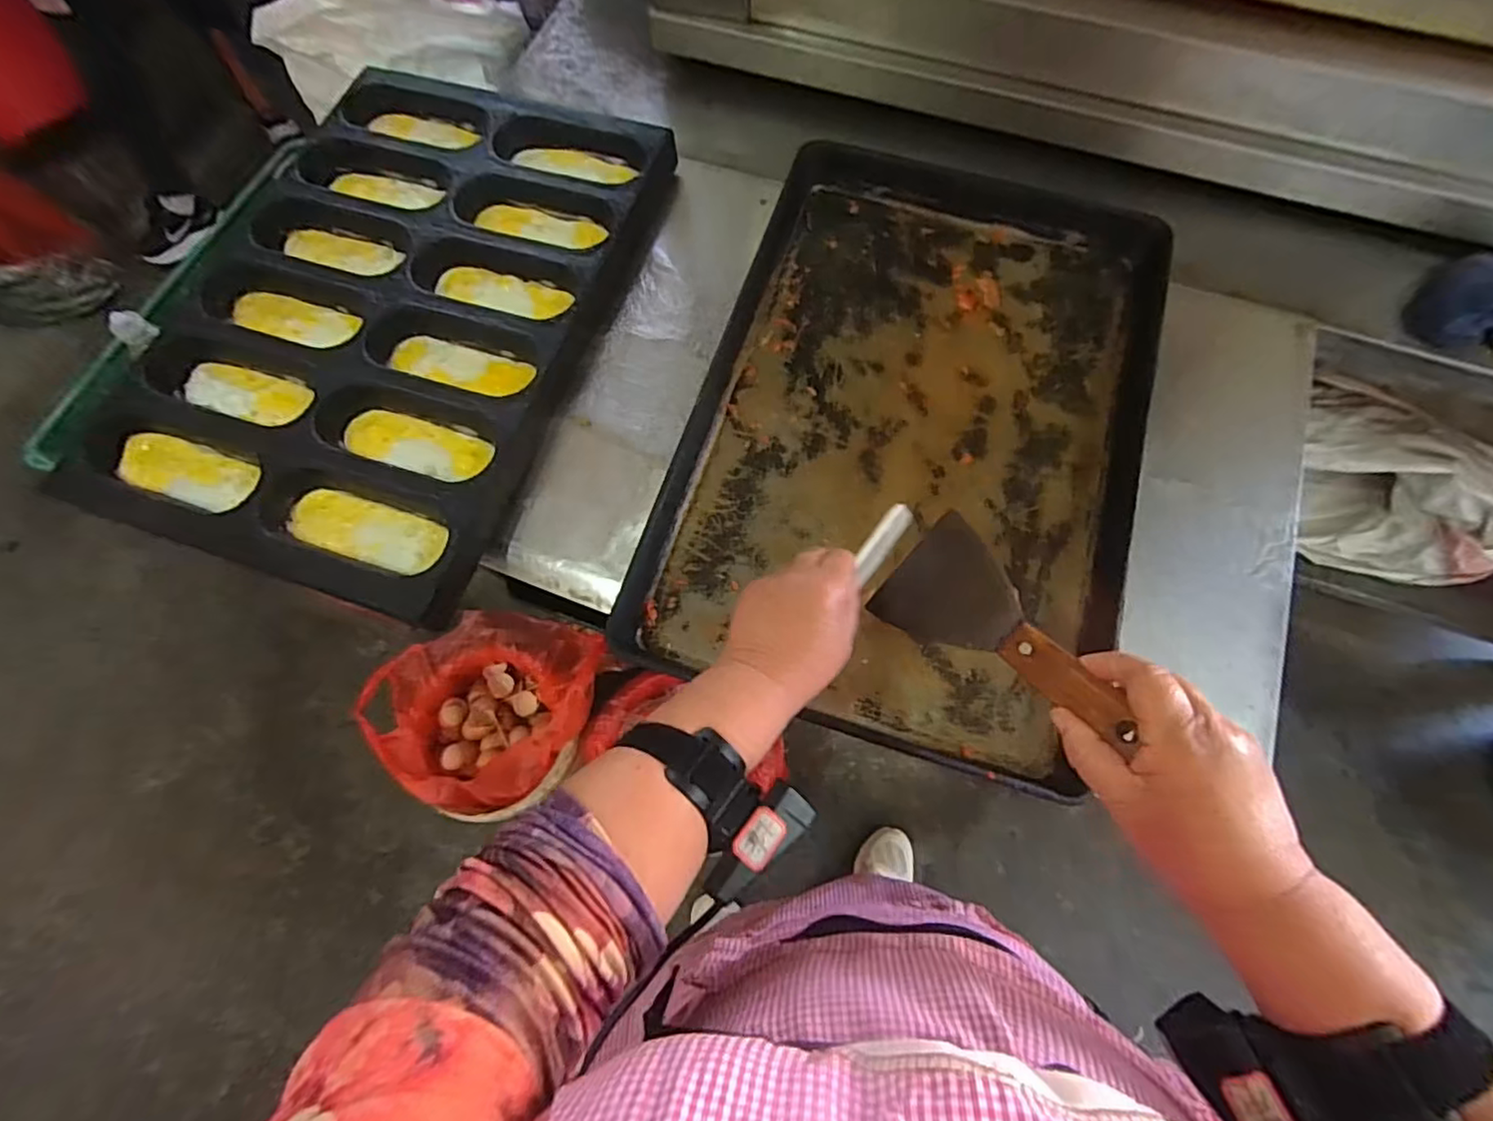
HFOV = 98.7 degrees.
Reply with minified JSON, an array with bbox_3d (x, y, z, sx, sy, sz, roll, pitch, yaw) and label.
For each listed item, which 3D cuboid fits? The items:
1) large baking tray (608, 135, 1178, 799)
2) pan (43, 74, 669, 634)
[{"bbox_3d":[0.169,-0.148,0.623,0.407,0.048,0.616,16,72,7],"label":"large baking tray"},{"bbox_3d":[-0.378,-0.277,0.674,0.442,0.044,0.603,17,72,7],"label":"pan"}]

